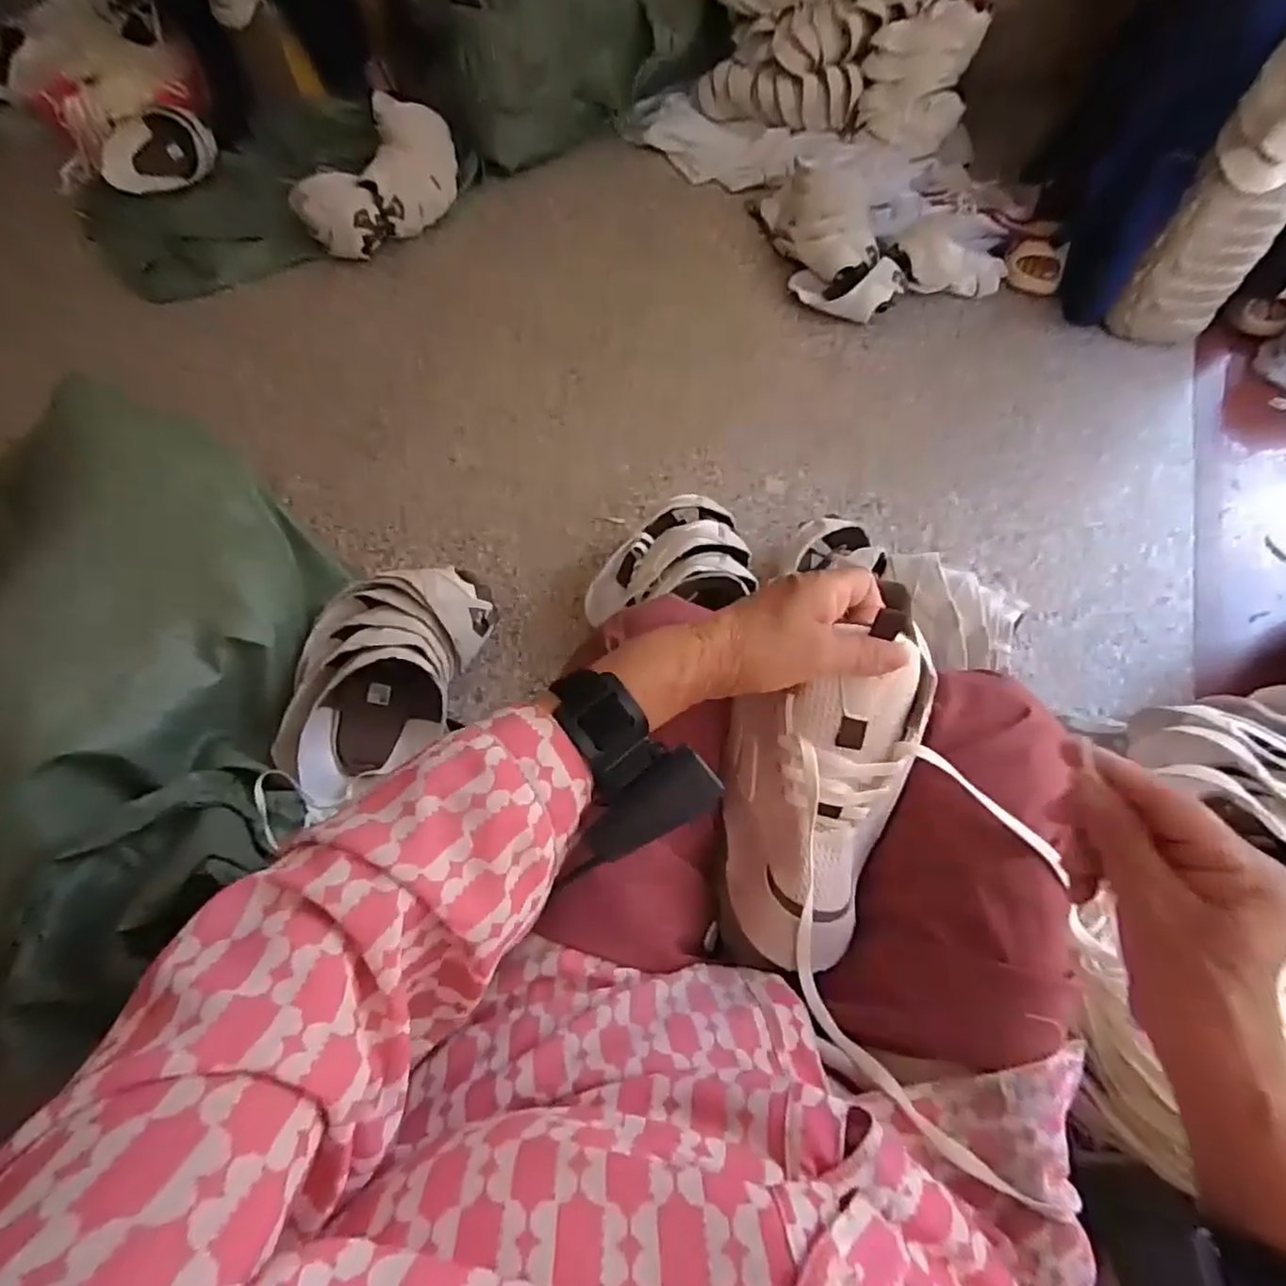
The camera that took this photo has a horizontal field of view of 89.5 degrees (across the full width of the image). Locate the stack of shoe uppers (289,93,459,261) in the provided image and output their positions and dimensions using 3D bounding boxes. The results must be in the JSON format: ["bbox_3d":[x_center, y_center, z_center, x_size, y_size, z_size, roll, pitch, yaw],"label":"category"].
[{"bbox_3d":[-0.524,-0.952,1.332,0.252,0.112,0.415,2,63,2],"label":"stack of shoe uppers"}]

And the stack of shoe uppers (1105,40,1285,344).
[{"bbox_3d":[0.918,-0.674,1.007,0.164,0.459,0.131,34,68,17],"label":"stack of shoe uppers"}]

